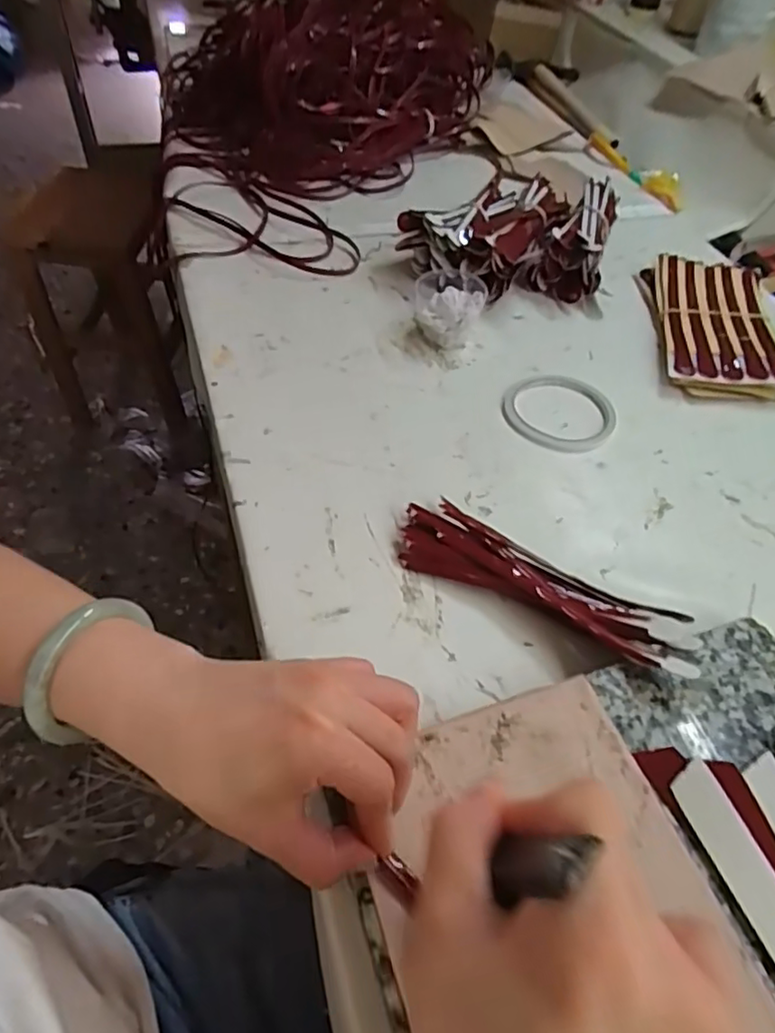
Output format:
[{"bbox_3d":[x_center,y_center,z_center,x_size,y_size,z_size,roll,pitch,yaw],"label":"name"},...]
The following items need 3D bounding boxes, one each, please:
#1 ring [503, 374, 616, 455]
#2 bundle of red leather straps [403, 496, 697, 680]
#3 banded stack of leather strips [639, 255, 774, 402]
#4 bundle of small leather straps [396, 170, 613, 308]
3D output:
[{"bbox_3d":[0.149,-0.091,0.513,0.096,0.004,0.090,1,52,-2],"label":"ring"},{"bbox_3d":[0.094,0.044,0.386,0.196,0.033,0.061,26,55,16],"label":"bundle of red leather straps"},{"bbox_3d":[0.316,-0.185,0.587,0.106,0.030,0.187,8,52,3],"label":"banded stack of leather strips"},{"bbox_3d":[0.131,-0.305,0.645,0.202,0.063,0.199,16,53,9],"label":"bundle of small leather straps"}]

